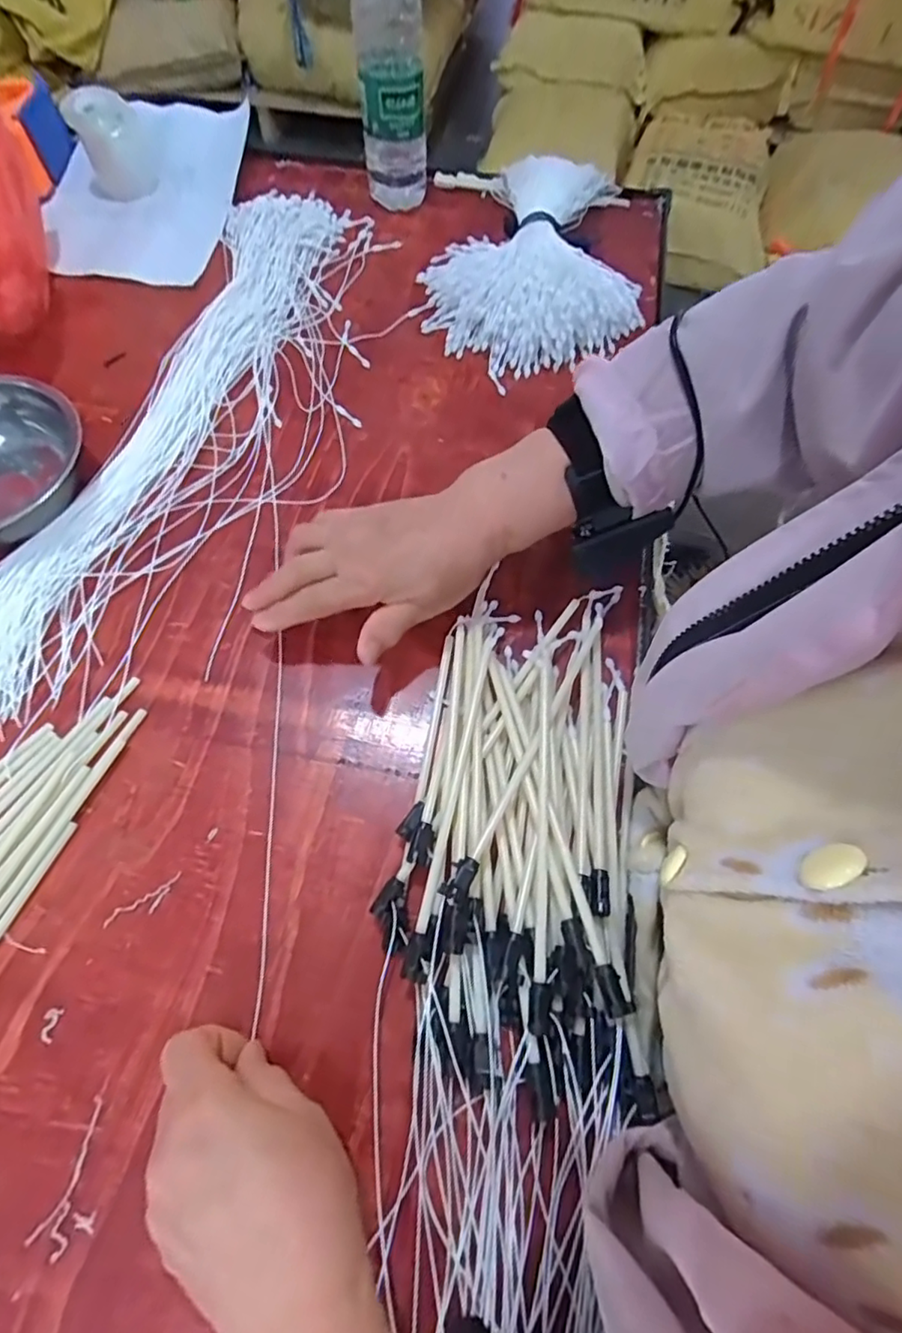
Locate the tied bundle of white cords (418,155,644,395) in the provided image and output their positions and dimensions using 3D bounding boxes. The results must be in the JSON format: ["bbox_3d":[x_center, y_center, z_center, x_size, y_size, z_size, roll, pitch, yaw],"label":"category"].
[{"bbox_3d":[0.080,-0.406,0.572,0.214,0.051,0.313,8,65,3],"label":"tied bundle of white cords"}]

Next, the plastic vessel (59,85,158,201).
[{"bbox_3d":[-0.365,-0.562,0.641,0.070,0.069,0.064,-24,67,-11],"label":"plastic vessel"}]

